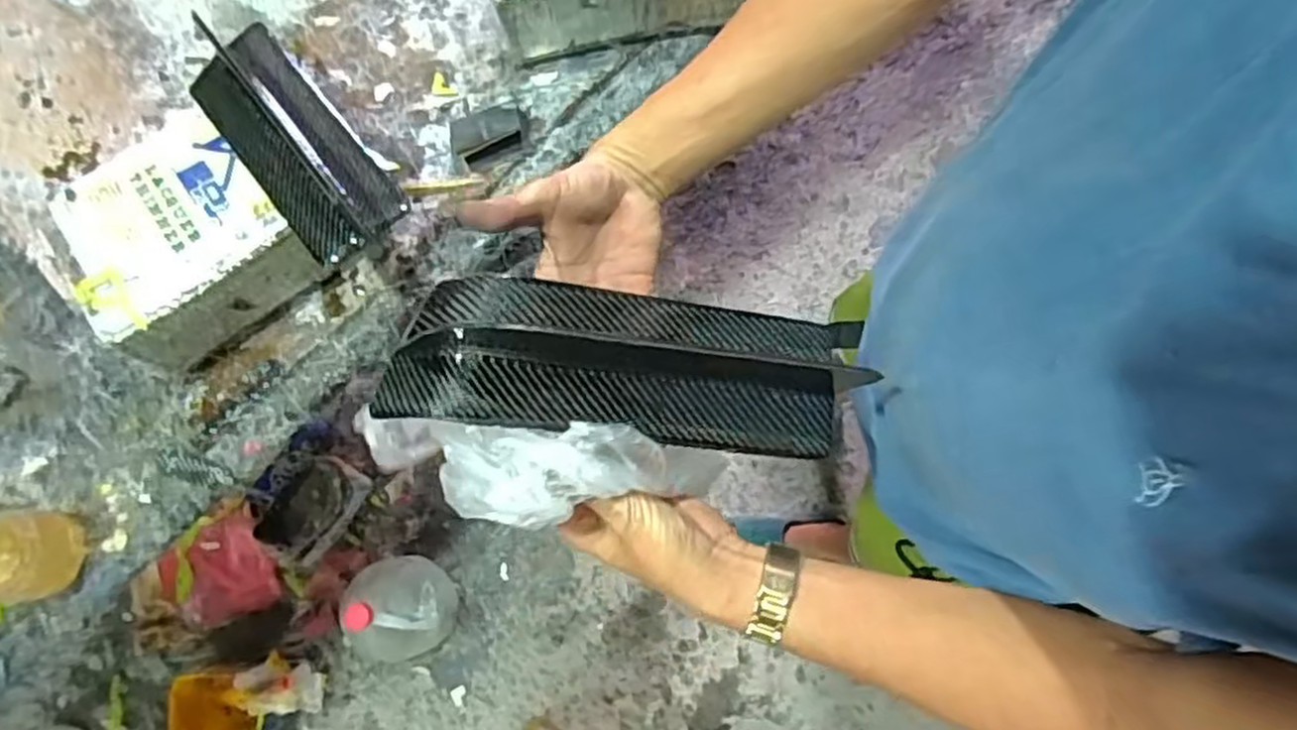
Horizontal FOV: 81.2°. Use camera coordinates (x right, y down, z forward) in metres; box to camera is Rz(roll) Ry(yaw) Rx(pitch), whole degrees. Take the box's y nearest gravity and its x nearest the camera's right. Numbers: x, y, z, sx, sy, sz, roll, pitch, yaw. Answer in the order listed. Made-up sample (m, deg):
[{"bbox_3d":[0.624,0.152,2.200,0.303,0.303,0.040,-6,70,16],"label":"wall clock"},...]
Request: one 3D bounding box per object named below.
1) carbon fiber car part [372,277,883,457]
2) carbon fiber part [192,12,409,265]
[{"bbox_3d":[-0.005,0.001,0.464,0.290,0.036,0.092,4,75,-13],"label":"carbon fiber car part"},{"bbox_3d":[-0.319,-0.201,0.668,0.088,0.025,0.256,-39,81,-7],"label":"carbon fiber part"}]

